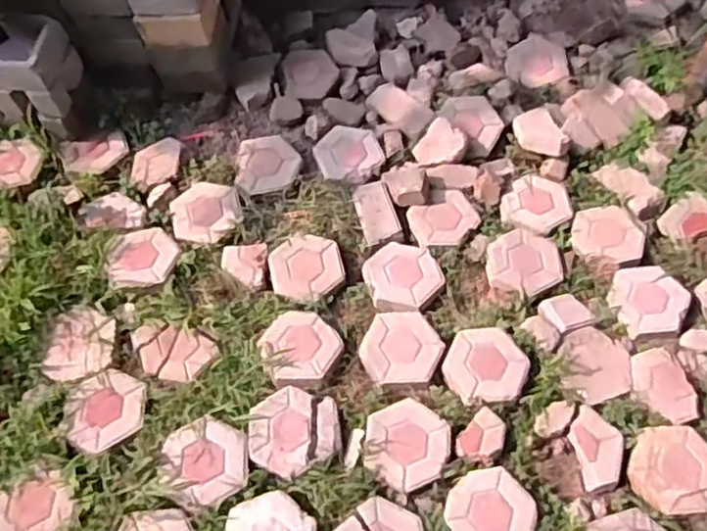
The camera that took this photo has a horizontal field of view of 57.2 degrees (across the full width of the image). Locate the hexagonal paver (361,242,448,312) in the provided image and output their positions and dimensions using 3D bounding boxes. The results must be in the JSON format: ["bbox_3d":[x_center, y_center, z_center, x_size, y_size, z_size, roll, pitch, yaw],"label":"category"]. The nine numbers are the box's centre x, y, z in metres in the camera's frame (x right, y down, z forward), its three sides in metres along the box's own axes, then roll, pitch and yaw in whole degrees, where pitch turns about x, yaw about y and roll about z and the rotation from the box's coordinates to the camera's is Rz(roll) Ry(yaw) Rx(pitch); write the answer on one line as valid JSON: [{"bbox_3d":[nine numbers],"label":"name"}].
[{"bbox_3d":[0.141,0.032,1.809,0.204,0.054,0.215,-15,61,-9],"label":"hexagonal paver"}]

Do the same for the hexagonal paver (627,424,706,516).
[{"bbox_3d":[0.772,0.486,1.555,0.214,0.054,0.207,-1,60,-1],"label":"hexagonal paver"}]

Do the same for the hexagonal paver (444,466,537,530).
[{"bbox_3d":[0.319,0.572,1.516,0.195,0.032,0.187,3,60,1],"label":"hexagonal paver"}]

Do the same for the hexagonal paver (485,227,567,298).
[{"bbox_3d":[0.486,-0.009,1.845,0.214,0.057,0.208,36,66,18],"label":"hexagonal paver"}]

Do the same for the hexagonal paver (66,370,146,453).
[{"bbox_3d":[-0.607,0.350,1.588,0.183,0.033,0.209,-4,60,-3],"label":"hexagonal paver"}]

